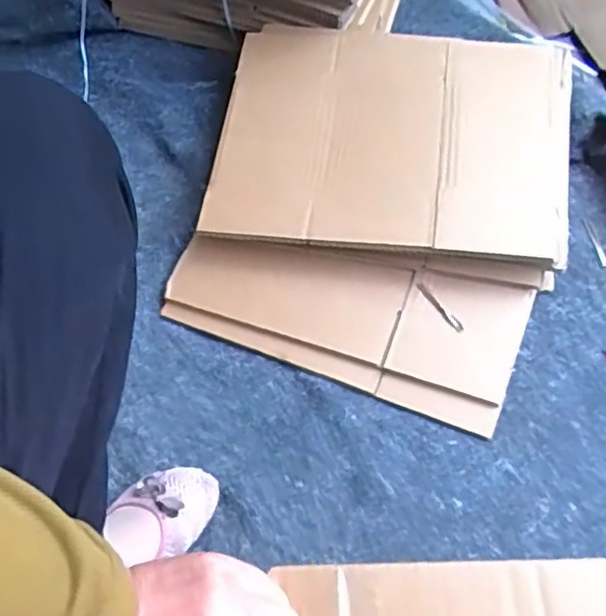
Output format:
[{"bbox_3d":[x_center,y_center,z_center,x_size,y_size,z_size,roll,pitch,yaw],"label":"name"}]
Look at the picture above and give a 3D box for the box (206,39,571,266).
[{"bbox_3d":[0.101,-0.194,0.738,0.381,0.031,0.289,7,64,6],"label":"box"}]

